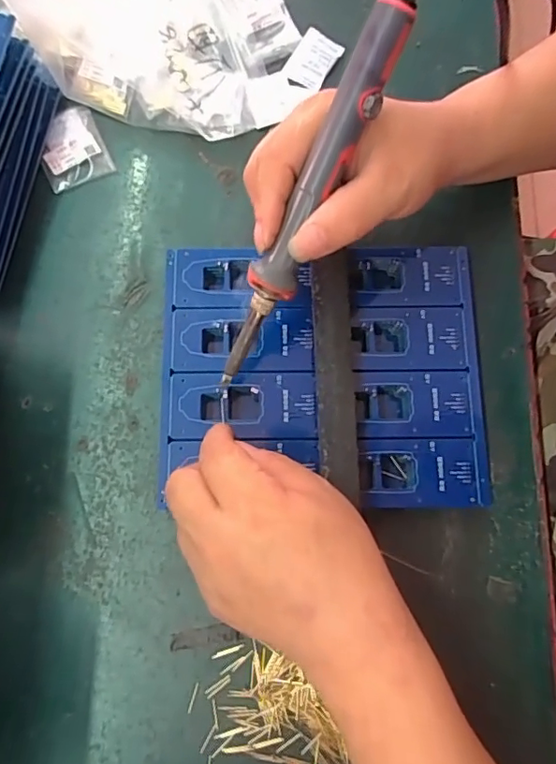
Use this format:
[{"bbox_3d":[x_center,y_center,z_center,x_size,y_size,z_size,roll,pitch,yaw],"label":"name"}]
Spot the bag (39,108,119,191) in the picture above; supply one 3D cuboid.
[{"bbox_3d":[-0.145,-0.164,0.373,0.045,0.007,0.055,-24,79,-5],"label":"bag"}]

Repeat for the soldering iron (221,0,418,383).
[{"bbox_3d":[0.018,-0.092,0.257,0.022,0.020,0.214,31,116,6],"label":"soldering iron"}]

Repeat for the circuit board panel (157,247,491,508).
[{"bbox_3d":[0.026,-0.005,0.332,0.192,0.020,0.157,0,77,0],"label":"circuit board panel"}]

